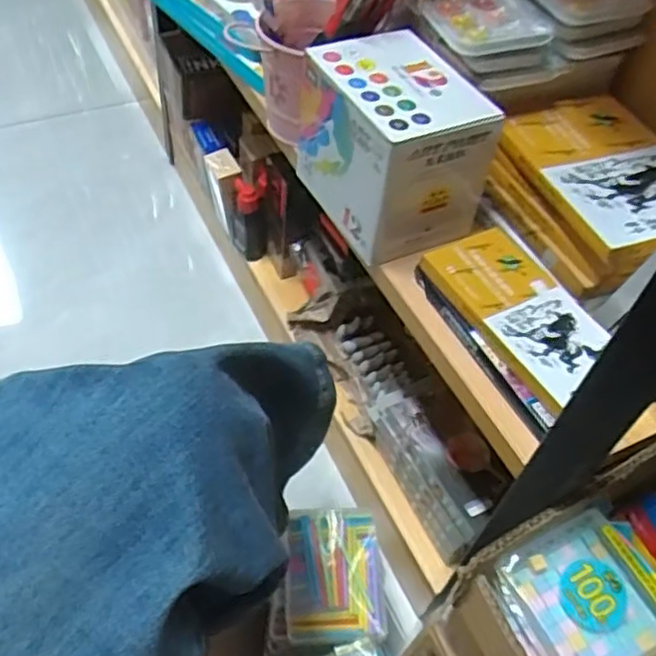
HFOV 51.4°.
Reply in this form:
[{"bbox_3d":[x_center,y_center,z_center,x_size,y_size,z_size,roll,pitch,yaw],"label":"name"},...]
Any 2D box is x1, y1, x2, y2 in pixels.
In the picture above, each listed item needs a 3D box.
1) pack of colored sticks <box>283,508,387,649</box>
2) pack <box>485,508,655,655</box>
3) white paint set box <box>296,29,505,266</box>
[{"bbox_3d":[0.005,0.222,0.616,0.084,0.020,0.112,-1,52,-7],"label":"pack of colored sticks"},{"bbox_3d":[0.172,0.186,0.459,0.092,0.032,0.095,-19,56,-20],"label":"pack"},{"bbox_3d":[0.055,-0.167,0.615,0.112,0.131,0.163,-21,57,-21],"label":"white paint set box"}]

